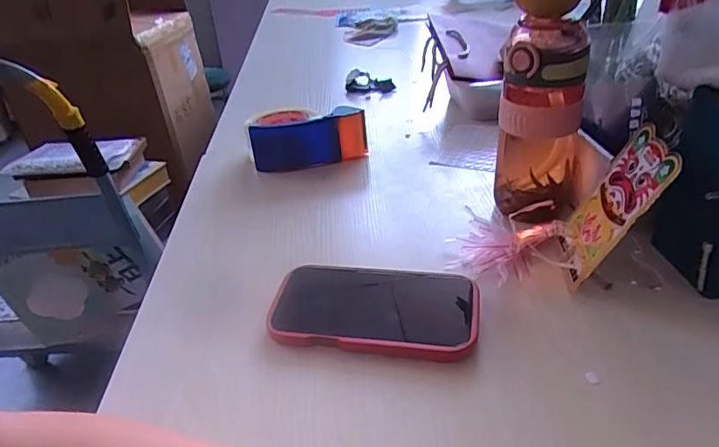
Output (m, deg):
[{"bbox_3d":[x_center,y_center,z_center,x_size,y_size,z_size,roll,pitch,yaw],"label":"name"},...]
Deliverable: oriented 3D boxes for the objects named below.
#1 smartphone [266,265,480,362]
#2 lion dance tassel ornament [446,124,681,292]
[{"bbox_3d":[0.009,0.068,0.416,0.169,0.016,0.086,3,35,14],"label":"smartphone"},{"bbox_3d":[0.159,-0.013,0.432,0.157,0.114,0.081,0,35,10],"label":"lion dance tassel ornament"}]

